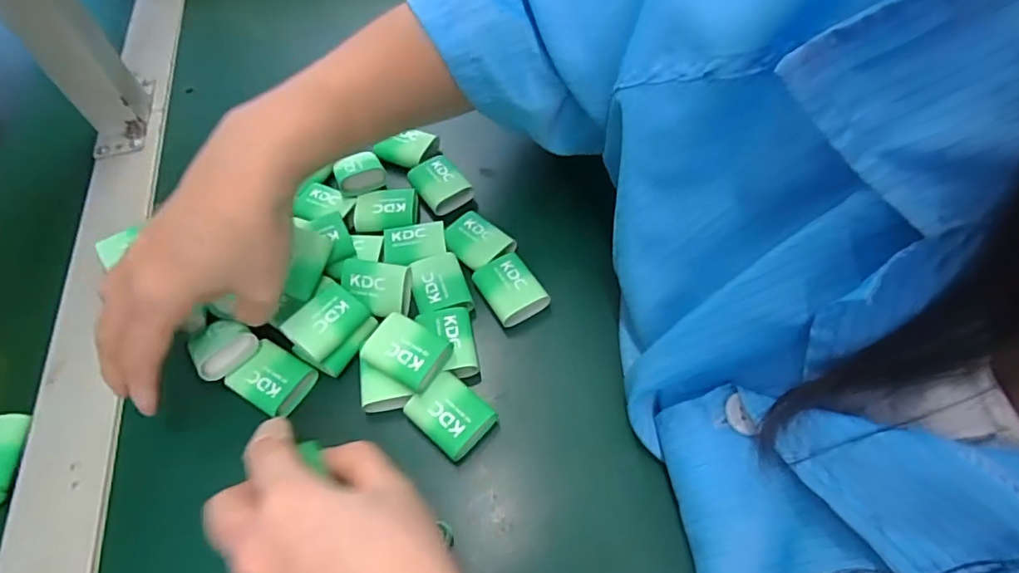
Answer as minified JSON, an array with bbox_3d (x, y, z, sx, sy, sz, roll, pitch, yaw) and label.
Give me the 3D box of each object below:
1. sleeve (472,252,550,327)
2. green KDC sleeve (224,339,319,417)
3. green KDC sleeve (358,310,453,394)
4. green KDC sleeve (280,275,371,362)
[{"bbox_3d":[0.001,0.004,0.352,0.035,0.021,0.044,-29,59,-13],"label":"sleeve"},{"bbox_3d":[-0.140,0.056,0.321,0.038,0.020,0.034,25,62,19],"label":"green KDC sleeve"},{"bbox_3d":[-0.059,0.039,0.311,0.045,0.017,0.034,27,63,20],"label":"green KDC sleeve"},{"bbox_3d":[-0.110,0.021,0.325,0.037,0.017,0.042,31,61,28],"label":"green KDC sleeve"}]

